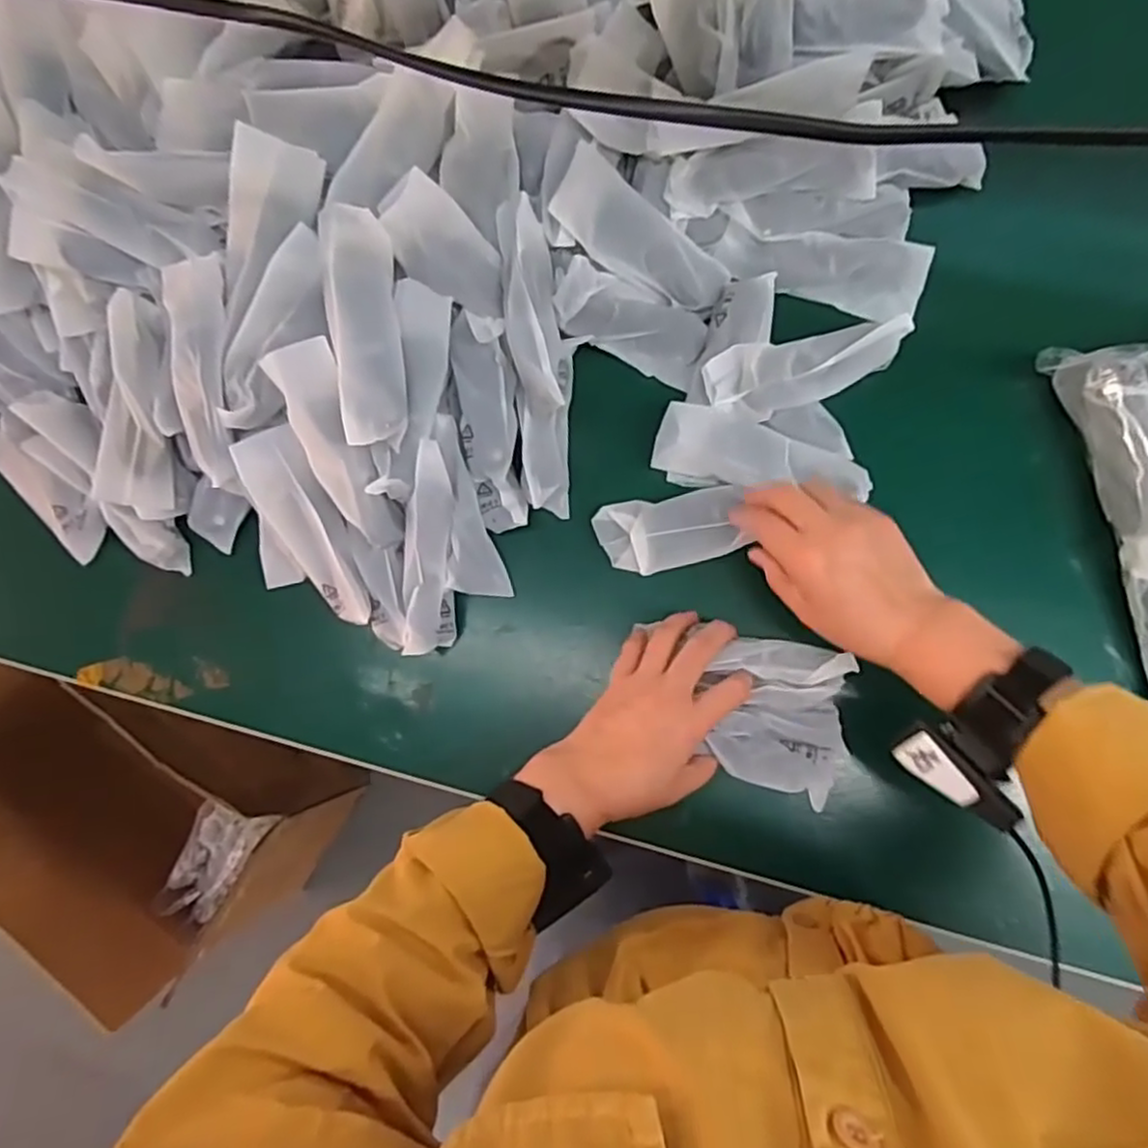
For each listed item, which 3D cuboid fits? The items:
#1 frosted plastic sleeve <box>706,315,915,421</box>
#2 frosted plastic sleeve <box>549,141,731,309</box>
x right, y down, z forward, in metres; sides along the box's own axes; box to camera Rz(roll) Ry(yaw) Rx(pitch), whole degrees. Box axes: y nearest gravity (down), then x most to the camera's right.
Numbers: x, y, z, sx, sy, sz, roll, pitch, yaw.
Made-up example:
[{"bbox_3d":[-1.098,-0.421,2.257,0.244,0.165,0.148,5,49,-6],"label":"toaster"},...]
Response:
[{"bbox_3d":[0.169,-0.148,0.507,0.144,0.015,0.050,-13,82,6],"label":"frosted plastic sleeve"},{"bbox_3d":[0.049,-0.237,0.503,0.138,0.016,0.053,26,87,-24],"label":"frosted plastic sleeve"}]

